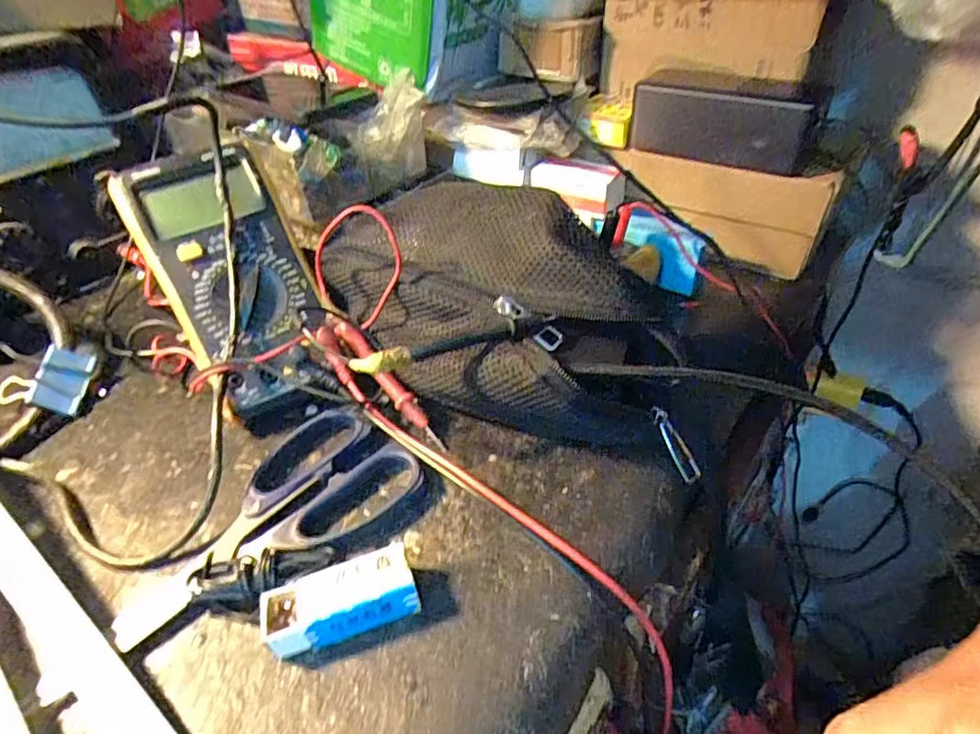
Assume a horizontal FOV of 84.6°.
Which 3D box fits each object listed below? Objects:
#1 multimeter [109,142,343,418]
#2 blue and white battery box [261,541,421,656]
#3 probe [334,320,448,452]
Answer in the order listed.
[{"bbox_3d":[-0.149,-0.054,0.320,0.077,0.032,0.171,-26,85,-25],"label":"multimeter"},{"bbox_3d":[-0.062,0.099,0.226,0.060,0.021,0.027,-16,41,-14],"label":"blue and white battery box"},{"bbox_3d":[-0.058,0.010,0.312,0.011,0.009,0.097,-33,72,-30],"label":"probe"}]

